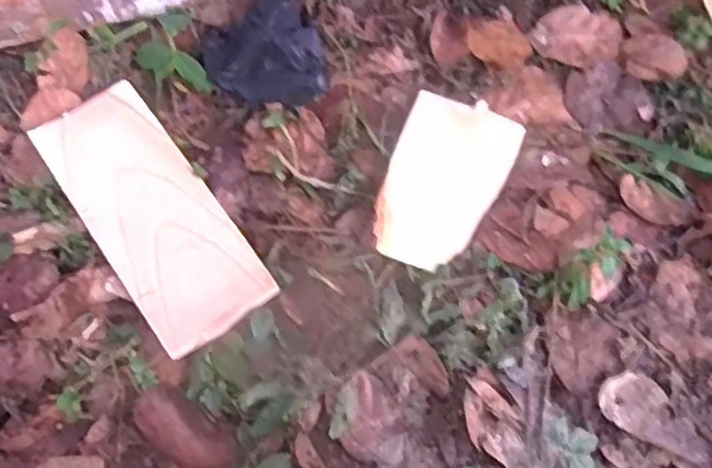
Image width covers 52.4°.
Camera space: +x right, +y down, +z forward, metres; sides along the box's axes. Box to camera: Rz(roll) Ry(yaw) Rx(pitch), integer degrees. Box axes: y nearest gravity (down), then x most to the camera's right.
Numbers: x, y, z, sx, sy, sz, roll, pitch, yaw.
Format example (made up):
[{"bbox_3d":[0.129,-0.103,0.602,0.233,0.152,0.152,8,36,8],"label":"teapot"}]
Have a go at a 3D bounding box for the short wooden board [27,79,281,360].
[{"bbox_3d":[-0.215,-0.025,0.754,0.123,0.013,0.304,-33,71,-19],"label":"short wooden board"}]

